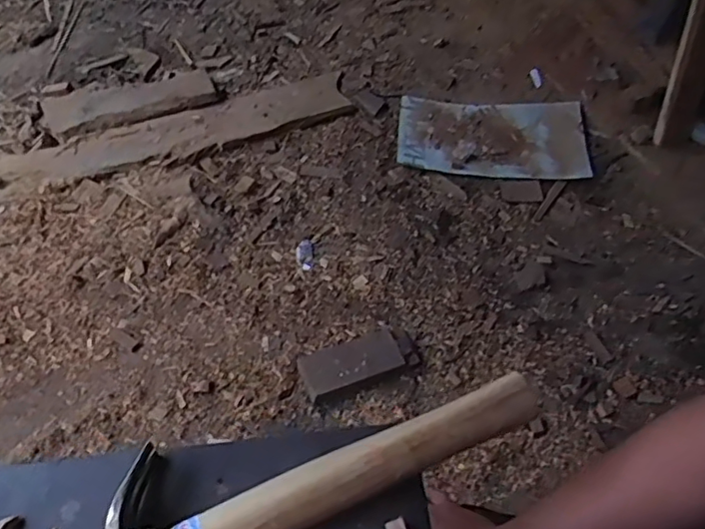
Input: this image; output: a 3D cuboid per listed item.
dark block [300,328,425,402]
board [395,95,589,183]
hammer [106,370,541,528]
[{"bbox_3d":[0.015,0.207,1.267,0.254,0.042,0.121,-16,54,-14],"label":"dark block"},{"bbox_3d":[0.414,-0.381,1.736,0.556,0.060,0.325,10,52,6],"label":"board"},{"bbox_3d":[-0.020,0.124,0.390,0.286,0.024,0.102,-25,57,-19],"label":"hammer"}]

